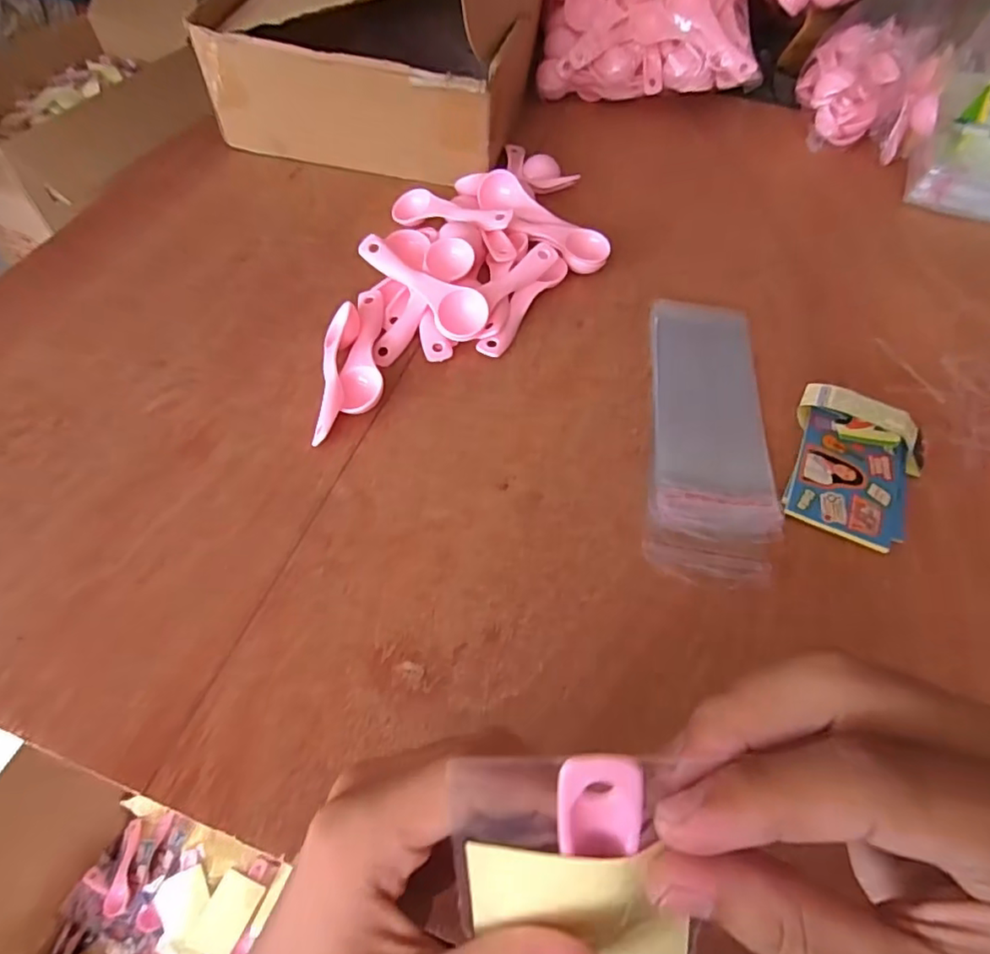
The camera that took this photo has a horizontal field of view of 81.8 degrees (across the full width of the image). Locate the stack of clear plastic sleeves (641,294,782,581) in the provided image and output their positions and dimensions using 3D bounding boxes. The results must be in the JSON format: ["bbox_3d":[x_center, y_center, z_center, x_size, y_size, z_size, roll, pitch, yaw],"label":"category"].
[{"bbox_3d":[0.142,-0.036,0.378,0.075,0.005,0.223,9,57,4],"label":"stack of clear plastic sleeves"}]

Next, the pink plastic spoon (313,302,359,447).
[{"bbox_3d":[-0.104,-0.068,0.375,0.022,0.028,0.101,0,56,-2],"label":"pink plastic spoon"}]

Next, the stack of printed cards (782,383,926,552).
[{"bbox_3d":[0.218,-0.007,0.347,0.079,0.028,0.089,27,60,16],"label":"stack of printed cards"}]

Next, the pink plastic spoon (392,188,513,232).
[{"bbox_3d":[-0.040,-0.213,0.462,0.108,0.026,0.033,31,61,18],"label":"pink plastic spoon"}]

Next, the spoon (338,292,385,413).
[{"bbox_3d":[-0.090,-0.087,0.393,0.026,0.018,0.109,-4,57,-5],"label":"spoon"}]

